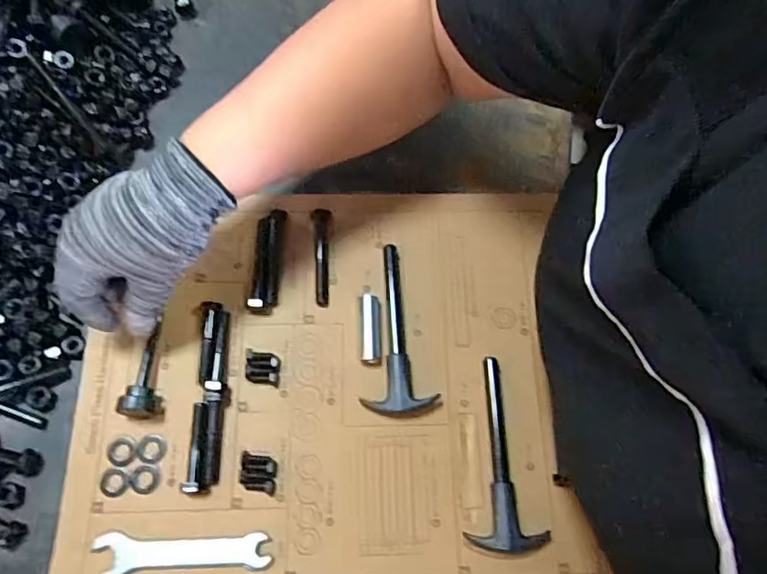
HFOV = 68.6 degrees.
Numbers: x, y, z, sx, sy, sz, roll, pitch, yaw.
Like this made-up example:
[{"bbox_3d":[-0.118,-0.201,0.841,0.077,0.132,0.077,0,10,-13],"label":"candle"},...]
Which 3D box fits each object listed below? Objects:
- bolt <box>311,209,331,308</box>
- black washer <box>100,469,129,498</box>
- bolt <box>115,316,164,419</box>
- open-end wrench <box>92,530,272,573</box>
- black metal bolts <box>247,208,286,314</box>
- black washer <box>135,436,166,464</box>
[{"bbox_3d":[-0.049,-0.024,0.443,0.014,0.012,0.077,0,71,-4],"label":"bolt"},{"bbox_3d":[-0.186,0.135,0.388,0.019,0.004,0.019,1,71,-4],"label":"black washer"},{"bbox_3d":[-0.175,0.060,0.411,0.027,0.024,0.068,-2,58,-3],"label":"bolt"},{"bbox_3d":[-0.134,0.177,0.373,0.112,0.004,0.026,1,71,-4],"label":"open-end wrench"},{"bbox_3d":[-0.091,-0.022,0.437,0.021,0.014,0.082,5,71,-3],"label":"black metal bolts"},{"bbox_3d":[-0.165,0.115,0.397,0.020,0.004,0.019,1,71,-4],"label":"black washer"}]

